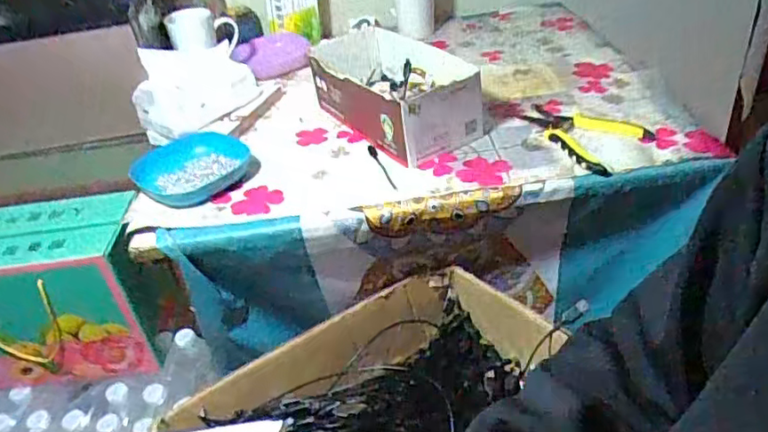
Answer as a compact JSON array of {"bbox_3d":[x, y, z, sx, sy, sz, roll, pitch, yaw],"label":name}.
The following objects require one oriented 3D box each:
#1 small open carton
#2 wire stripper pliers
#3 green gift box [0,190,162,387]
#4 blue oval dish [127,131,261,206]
[{"bbox_3d":[0.014,-0.175,0.843,0.151,0.103,0.263,-26,40,-23],"label":"small open carton"},{"bbox_3d":[0.248,-0.107,0.772,0.116,0.023,0.154,-33,43,-30],"label":"wire stripper pliers"},{"bbox_3d":[-0.522,0.118,0.933,0.333,0.239,0.150,-7,37,0],"label":"green gift box"},{"bbox_3d":[-0.243,-0.062,0.784,0.170,0.037,0.132,10,40,22],"label":"blue oval dish"}]

